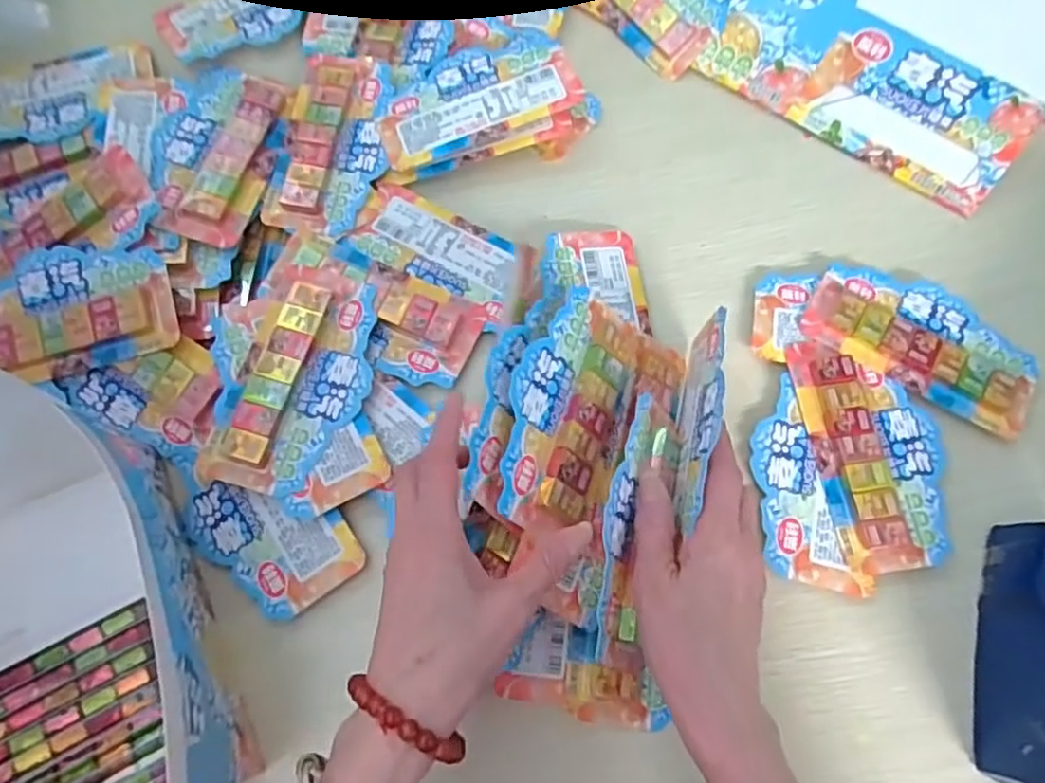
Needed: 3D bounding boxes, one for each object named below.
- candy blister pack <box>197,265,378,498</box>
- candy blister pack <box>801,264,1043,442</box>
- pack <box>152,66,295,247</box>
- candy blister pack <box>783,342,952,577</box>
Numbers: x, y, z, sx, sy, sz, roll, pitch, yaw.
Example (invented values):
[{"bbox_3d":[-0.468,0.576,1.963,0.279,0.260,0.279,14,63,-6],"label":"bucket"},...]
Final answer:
[{"bbox_3d":[-0.136,-0.008,0.411,0.075,0.019,0.144,16,73,3],"label":"candy blister pack"},{"bbox_3d":[0.260,-0.033,0.426,0.145,0.018,0.072,33,75,8],"label":"candy blister pack"},{"bbox_3d":[-0.211,-0.167,0.459,0.073,0.021,0.140,11,73,2],"label":"pack"},{"bbox_3d":[0.219,0.035,0.408,0.076,0.013,0.143,-7,73,-4],"label":"candy blister pack"}]

